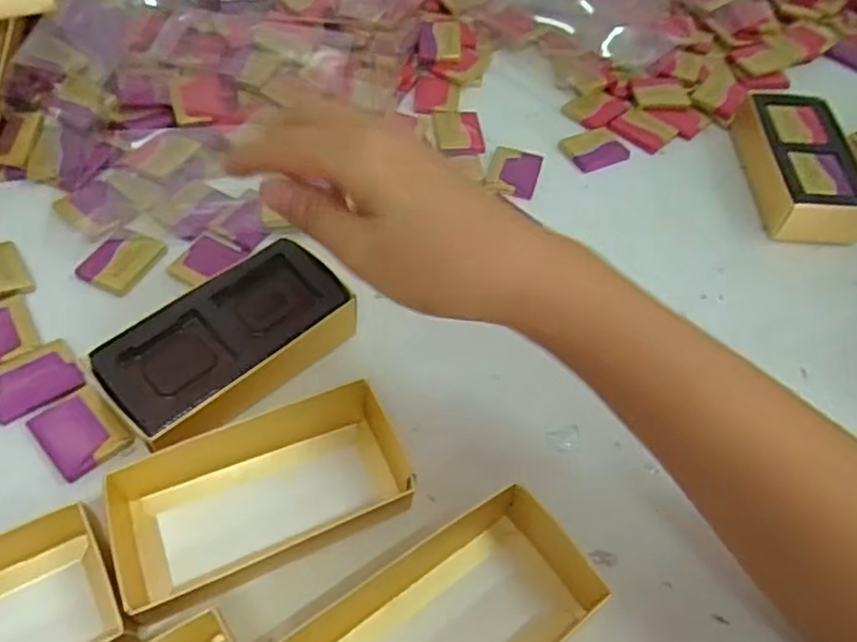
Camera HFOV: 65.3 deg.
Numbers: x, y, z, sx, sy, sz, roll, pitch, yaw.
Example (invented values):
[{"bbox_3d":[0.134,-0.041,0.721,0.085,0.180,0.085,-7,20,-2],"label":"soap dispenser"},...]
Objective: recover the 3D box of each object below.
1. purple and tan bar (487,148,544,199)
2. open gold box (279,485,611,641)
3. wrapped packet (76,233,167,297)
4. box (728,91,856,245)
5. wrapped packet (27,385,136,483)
[{"bbox_3d":[0.056,-0.097,0.438,0.031,0.005,0.044,16,54,6],"label":"purple and tan bar"},{"bbox_3d":[0.007,0.118,0.258,0.119,0.026,0.061,-28,62,-23],"label":"open gold box"},{"bbox_3d":[-0.170,-0.035,0.371,0.032,0.004,0.041,20,55,9],"label":"wrapped packet"},{"bbox_3d":[0.244,-0.104,0.439,0.062,0.032,0.113,1,54,-4],"label":"box"},{"bbox_3d":[-0.160,0.051,0.308,0.033,0.005,0.040,-37,65,-27],"label":"wrapped packet"}]

